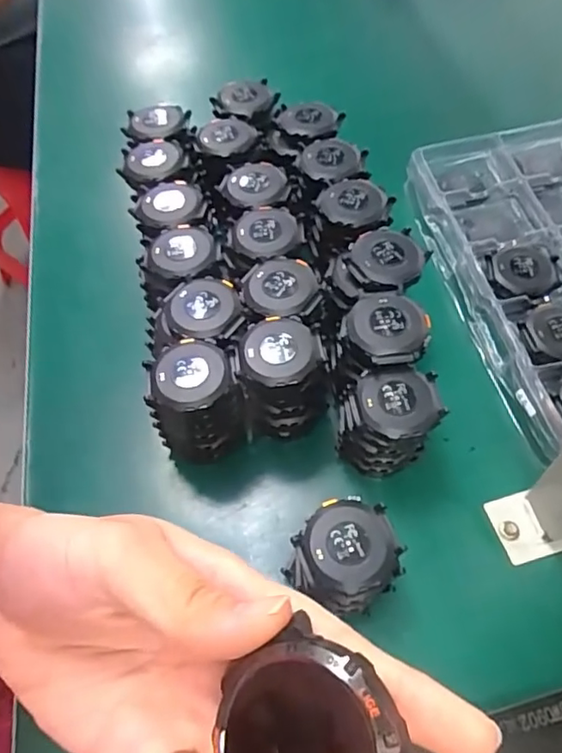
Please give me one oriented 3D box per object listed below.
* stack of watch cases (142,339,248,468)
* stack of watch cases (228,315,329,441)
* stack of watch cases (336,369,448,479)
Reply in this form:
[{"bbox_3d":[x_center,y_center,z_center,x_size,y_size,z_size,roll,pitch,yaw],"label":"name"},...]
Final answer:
[{"bbox_3d":[-0.052,0.019,0.357,0.055,0.070,0.055,-21,58,-8],"label":"stack of watch cases"},{"bbox_3d":[0.001,0.006,0.368,0.055,0.079,0.054,-11,58,-2],"label":"stack of watch cases"},{"bbox_3d":[0.066,0.033,0.356,0.058,0.068,0.041,-2,58,3],"label":"stack of watch cases"}]

